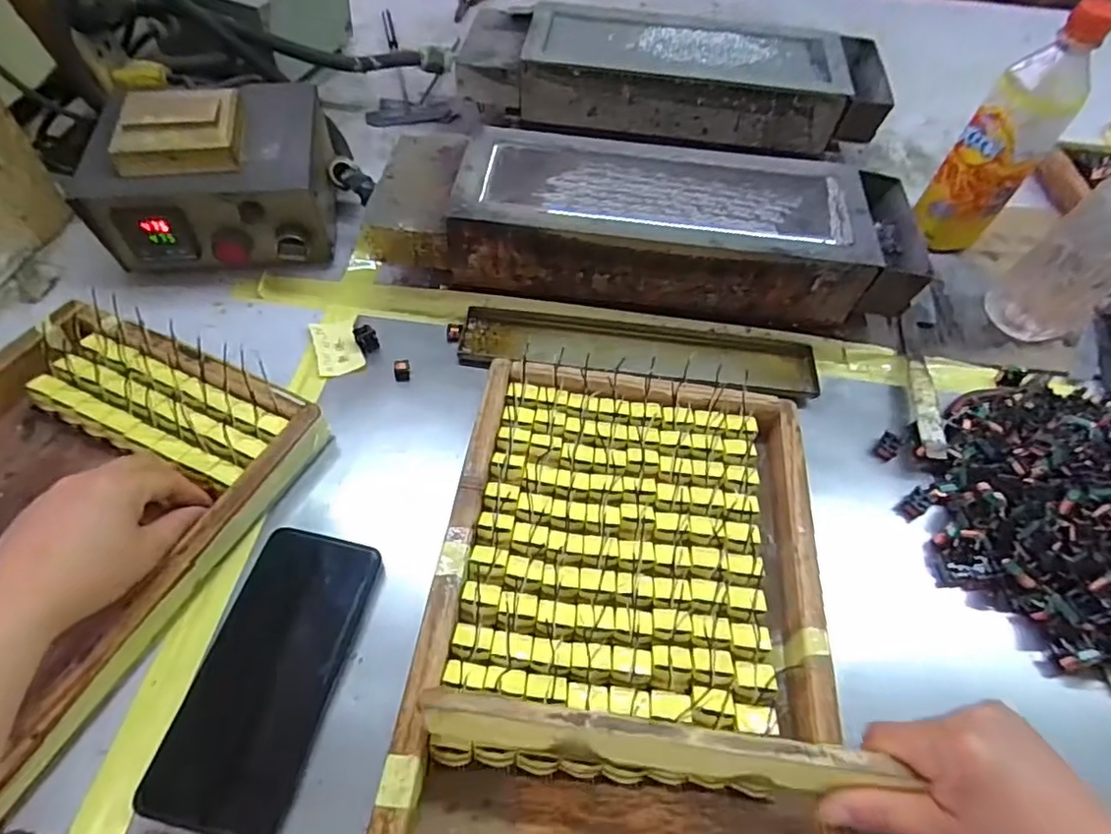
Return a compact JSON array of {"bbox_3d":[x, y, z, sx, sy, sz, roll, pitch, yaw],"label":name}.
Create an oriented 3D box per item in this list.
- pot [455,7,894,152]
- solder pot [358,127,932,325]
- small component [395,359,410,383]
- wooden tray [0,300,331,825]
[{"bbox_3d":[0.126,-0.374,0.666,0.454,0.106,0.150,7,59,0],"label":"pot"},{"bbox_3d":[0.075,-0.167,0.521,0.455,0.097,0.148,8,59,1],"label":"solder pot"},{"bbox_3d":[-0.126,-0.039,0.481,0.013,0.011,0.015,-8,60,-9],"label":"small component"},{"bbox_3d":[-0.345,0.087,0.359,0.238,0.043,0.341,22,60,9],"label":"wooden tray"}]

